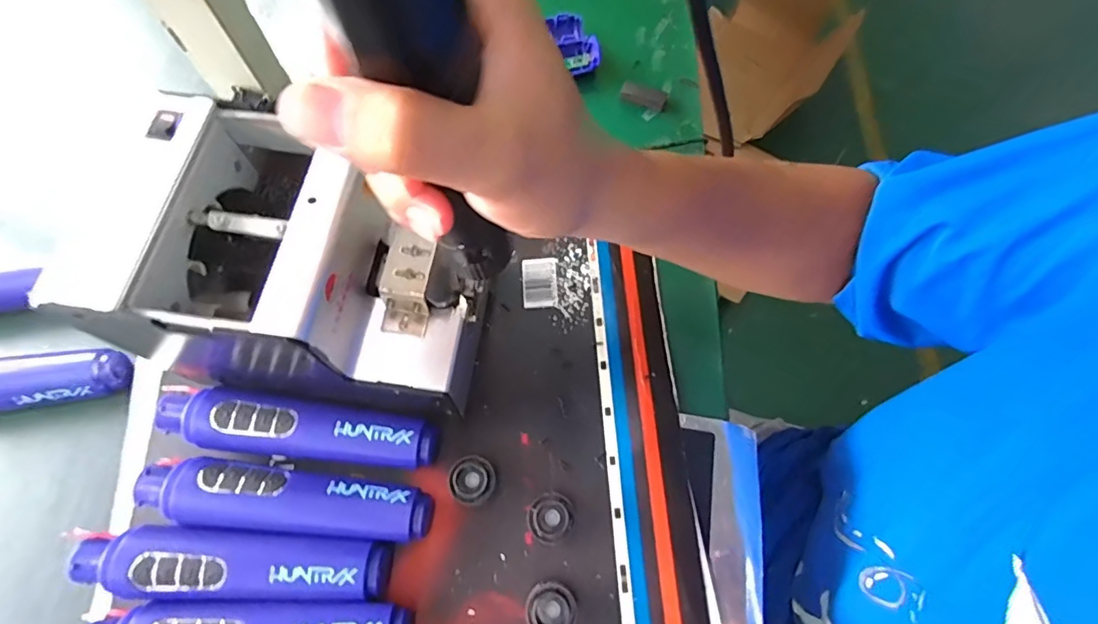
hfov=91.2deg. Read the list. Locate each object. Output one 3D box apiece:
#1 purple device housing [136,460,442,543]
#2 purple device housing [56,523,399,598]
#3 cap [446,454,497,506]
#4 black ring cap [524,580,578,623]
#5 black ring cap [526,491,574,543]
[{"bbox_3d":[-0.159,0.114,0.330,0.172,0.032,0.036,5,67,2],"label":"purple device housing"},{"bbox_3d":[-0.182,0.147,0.315,0.172,0.036,0.035,3,67,1],"label":"purple device housing"},{"bbox_3d":[-0.048,0.107,0.342,0.028,0.024,0.029,0,67,0],"label":"cap"},{"bbox_3d":[0.001,0.175,0.316,0.030,0.022,0.027,27,70,11],"label":"black ring cap"},{"bbox_3d":[0.001,0.127,0.334,0.027,0.024,0.028,0,67,0],"label":"black ring cap"}]

